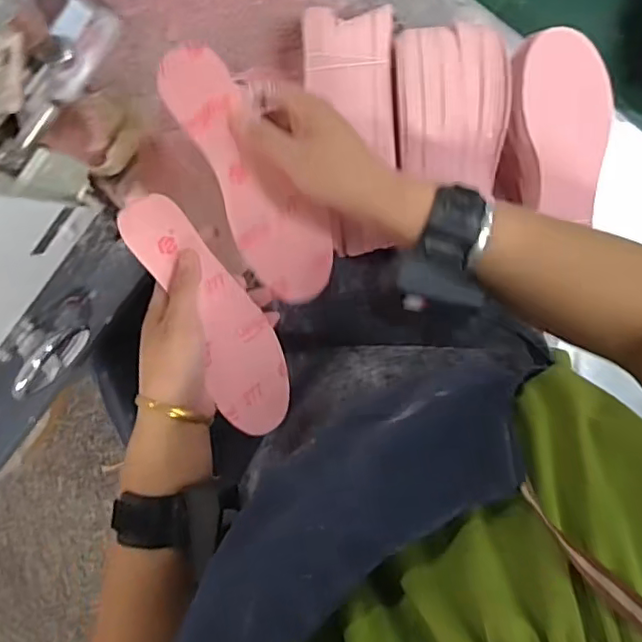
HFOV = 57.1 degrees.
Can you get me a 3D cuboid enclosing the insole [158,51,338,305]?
[{"bbox_3d":[-0.053,-0.111,0.456,0.067,0.006,0.204,-28,102,5],"label":"insole"}]

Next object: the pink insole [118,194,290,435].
[{"bbox_3d":[-0.084,-0.009,0.472,0.067,0.009,0.205,-28,92,-28],"label":"pink insole"}]

